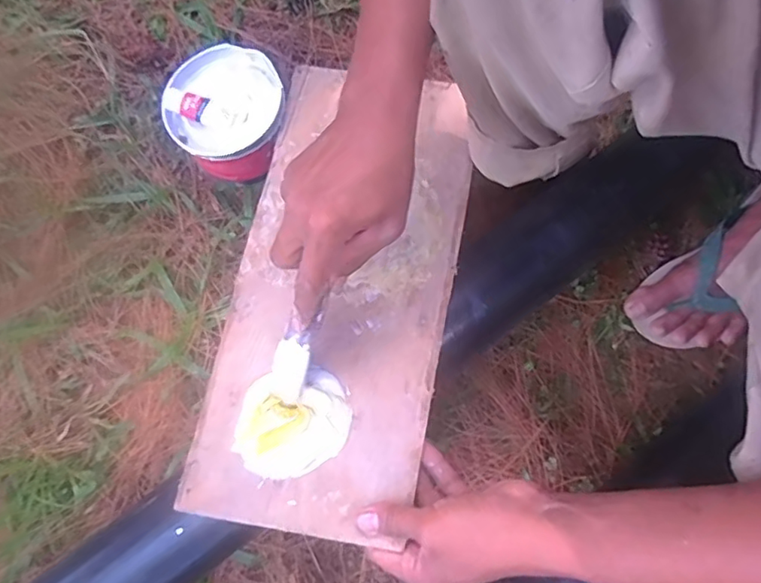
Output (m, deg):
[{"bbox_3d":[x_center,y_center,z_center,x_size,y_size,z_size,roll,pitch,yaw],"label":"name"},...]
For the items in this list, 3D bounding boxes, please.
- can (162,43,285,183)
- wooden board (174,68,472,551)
[{"bbox_3d":[-0.165,-0.195,0.621,0.130,0.080,0.126,0,77,0],"label":"can"},{"bbox_3d":[-0.031,-0.032,0.516,0.199,0.016,0.461,8,61,4],"label":"wooden board"}]

